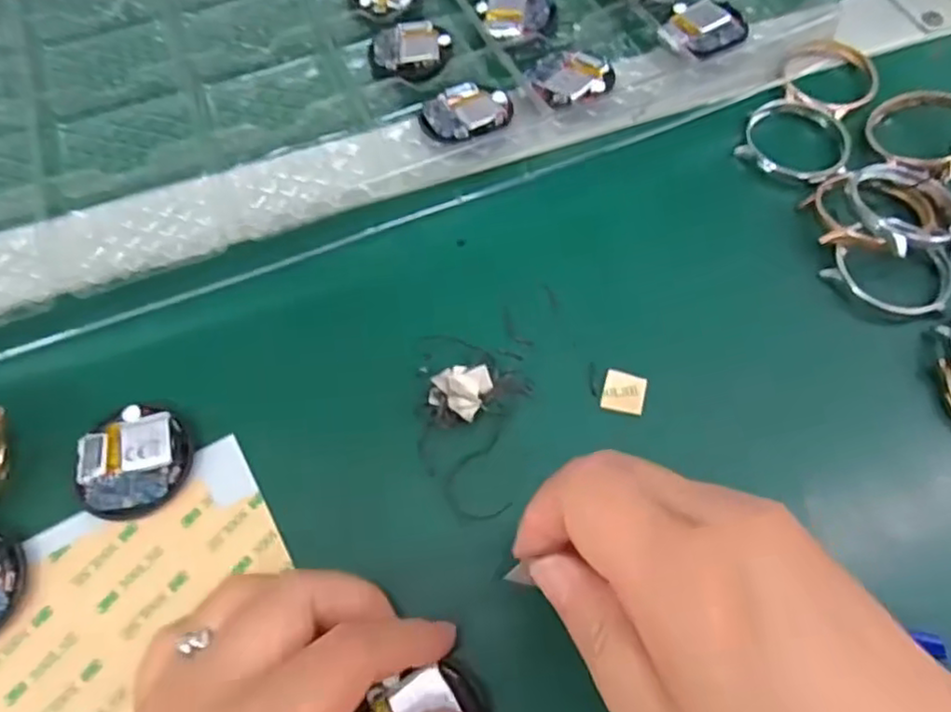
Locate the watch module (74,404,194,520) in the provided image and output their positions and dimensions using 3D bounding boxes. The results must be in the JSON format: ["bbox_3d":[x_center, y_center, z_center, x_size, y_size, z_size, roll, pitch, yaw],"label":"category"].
[{"bbox_3d":[-0.123,0.038,0.242,0.038,0.009,0.039,-18,65,-7],"label":"watch module"}]

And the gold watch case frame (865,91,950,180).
[{"bbox_3d":[0.199,-0.101,0.297,0.045,0.015,0.041,39,71,18],"label":"gold watch case frame"}]

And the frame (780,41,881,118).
[{"bbox_3d":[0.169,-0.133,0.320,0.043,0.010,0.045,27,67,14],"label":"frame"}]

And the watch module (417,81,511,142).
[{"bbox_3d":[-0.005,-0.112,0.306,0.041,0.008,0.035,-22,65,-9],"label":"watch module"}]

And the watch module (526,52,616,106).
[{"bbox_3d":[0.045,-0.131,0.313,0.038,0.007,0.037,-16,64,-7],"label":"watch module"}]

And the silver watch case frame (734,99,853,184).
[{"bbox_3d":[0.147,-0.099,0.305,0.046,0.011,0.044,23,66,12],"label":"silver watch case frame"}]

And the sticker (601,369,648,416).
[{"bbox_3d":[0.057,0.014,0.255,0.016,0.004,0.017,10,63,8],"label":"sticker"}]

